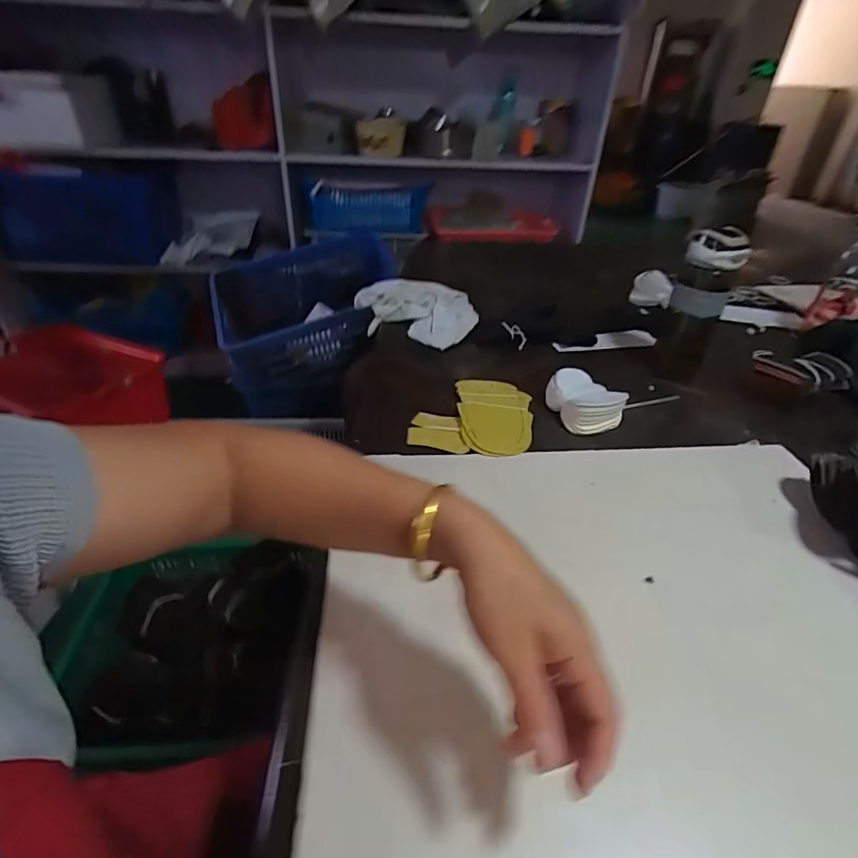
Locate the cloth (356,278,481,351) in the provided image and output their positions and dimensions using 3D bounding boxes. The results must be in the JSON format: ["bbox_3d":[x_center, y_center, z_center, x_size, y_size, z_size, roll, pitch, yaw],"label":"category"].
[{"bbox_3d":[-0.022,-0.232,0.941,0.228,0.038,0.284,-4,36,-9],"label":"cloth"}]

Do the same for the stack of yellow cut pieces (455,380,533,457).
[{"bbox_3d":[0.092,-0.018,0.663,0.101,0.017,0.158,1,35,-2],"label":"stack of yellow cut pieces"}]

